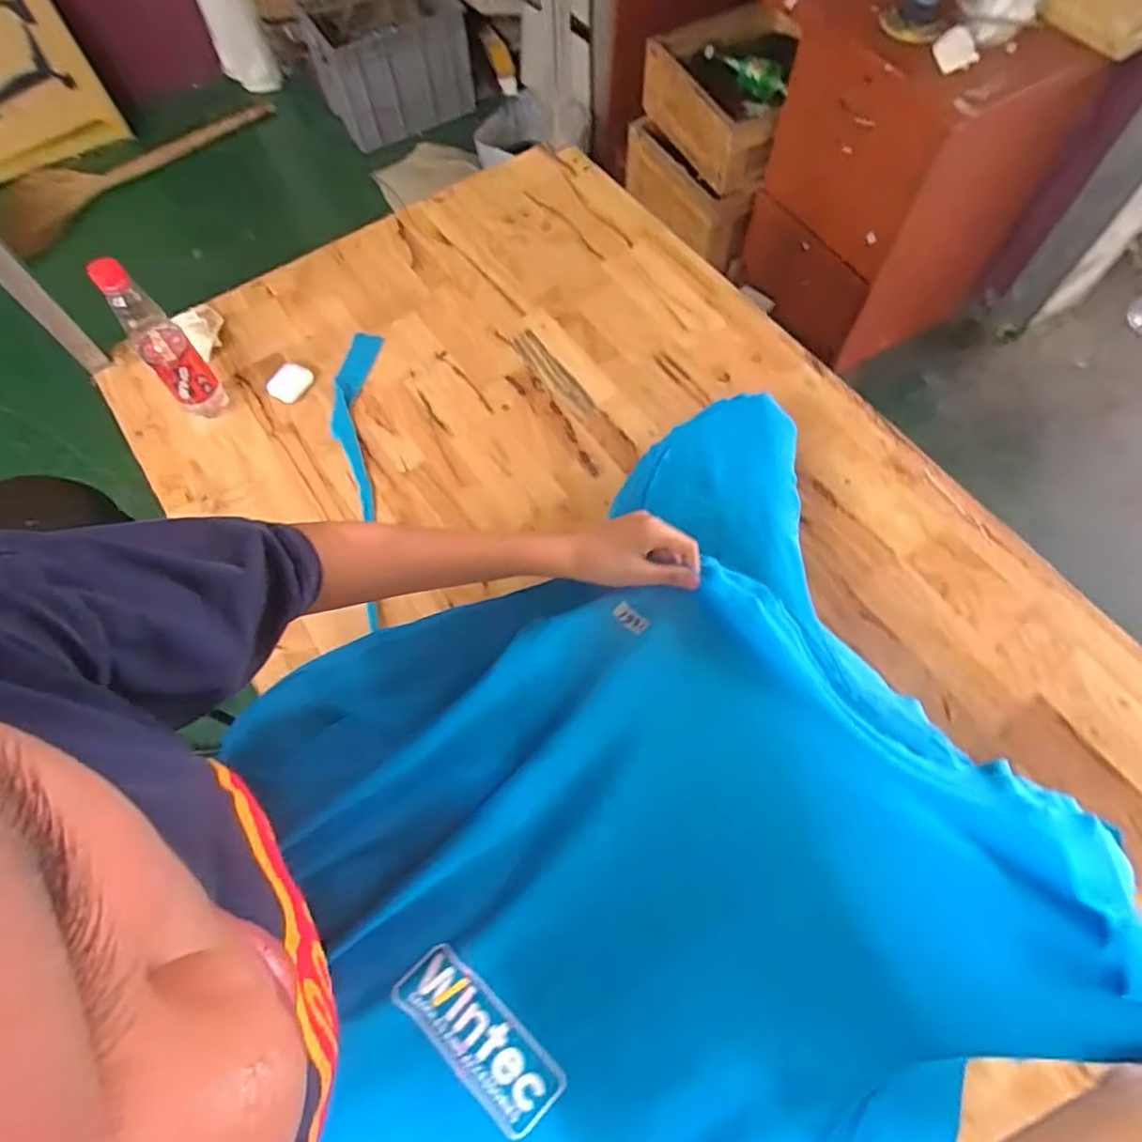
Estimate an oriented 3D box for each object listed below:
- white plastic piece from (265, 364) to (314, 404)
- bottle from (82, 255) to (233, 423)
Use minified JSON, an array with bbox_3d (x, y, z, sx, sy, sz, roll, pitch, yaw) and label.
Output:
[{"bbox_3d":[-0.363,-0.245,0.850,0.031,0.027,0.055,42,73,18],"label":"white plastic piece"},{"bbox_3d":[-0.465,-0.257,0.750,0.054,0.218,0.052,-41,71,-16],"label":"bottle"}]

